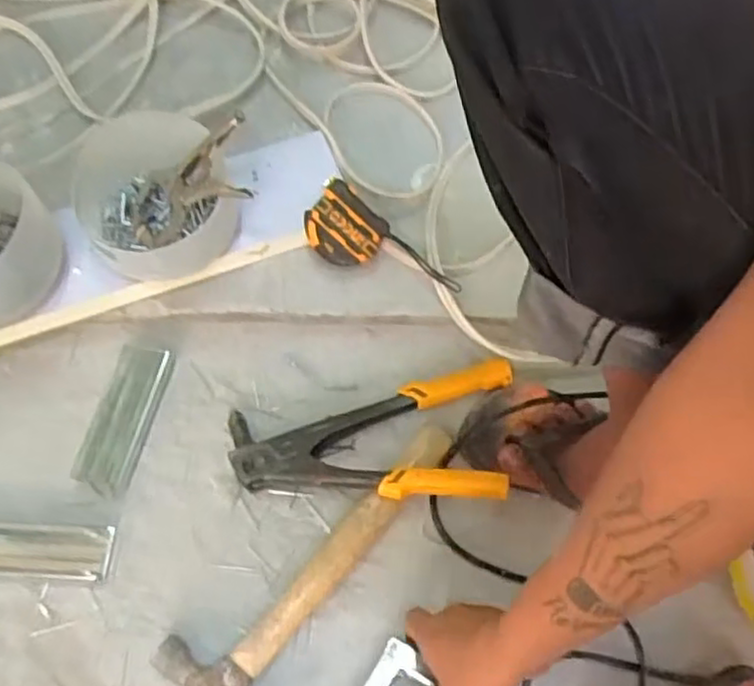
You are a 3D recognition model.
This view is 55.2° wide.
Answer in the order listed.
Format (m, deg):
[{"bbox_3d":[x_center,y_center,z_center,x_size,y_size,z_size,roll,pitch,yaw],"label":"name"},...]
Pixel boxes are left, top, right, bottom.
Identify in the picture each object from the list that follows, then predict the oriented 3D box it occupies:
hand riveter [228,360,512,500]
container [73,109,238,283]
[{"bbox_3d":[-0.007,0.077,0.684,0.259,0.059,0.138,3,64,0],"label":"hand riveter"},{"bbox_3d":[-0.215,-0.138,0.692,0.146,0.084,0.145,0,65,0],"label":"container"}]

